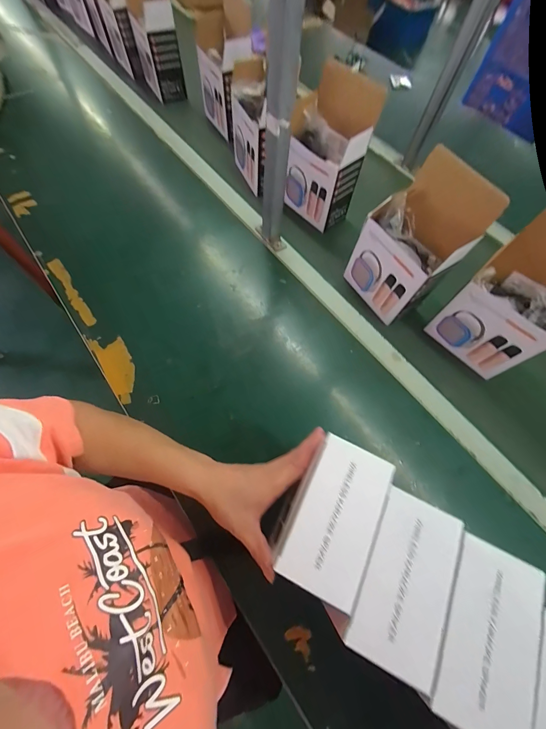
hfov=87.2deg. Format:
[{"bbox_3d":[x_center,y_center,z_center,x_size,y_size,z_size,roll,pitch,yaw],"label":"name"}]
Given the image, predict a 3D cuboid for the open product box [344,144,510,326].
[{"bbox_3d":[0.229,-0.192,0.486,0.096,0.233,0.146,-24,73,-19],"label":"open product box"}]

